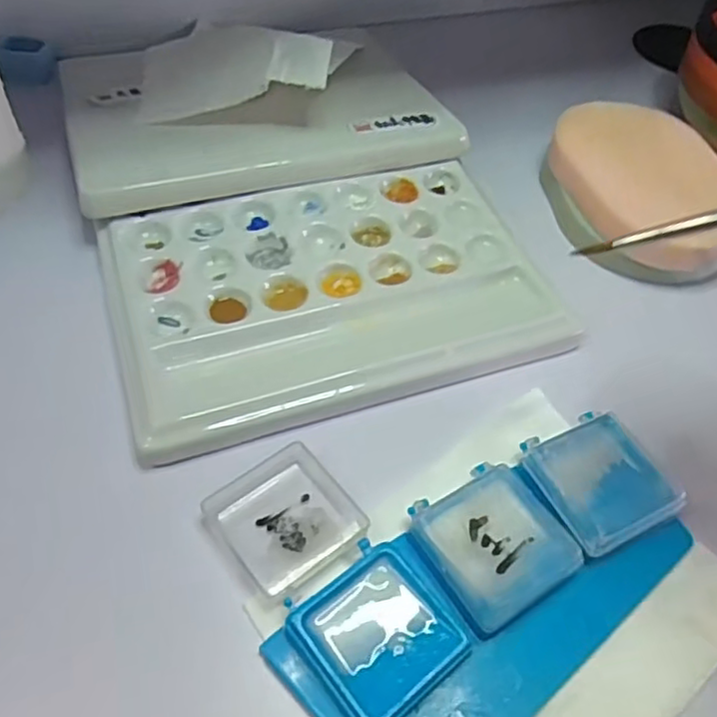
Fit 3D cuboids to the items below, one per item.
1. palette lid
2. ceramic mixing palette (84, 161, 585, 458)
[{"bbox_3d":[-0.054,-0.132,0.342,0.182,0.017,0.138,-15,55,-16],"label":"palette lid"},{"bbox_3d":[-0.011,-0.032,0.284,0.177,0.014,0.113,-14,55,-15],"label":"ceramic mixing palette"}]

